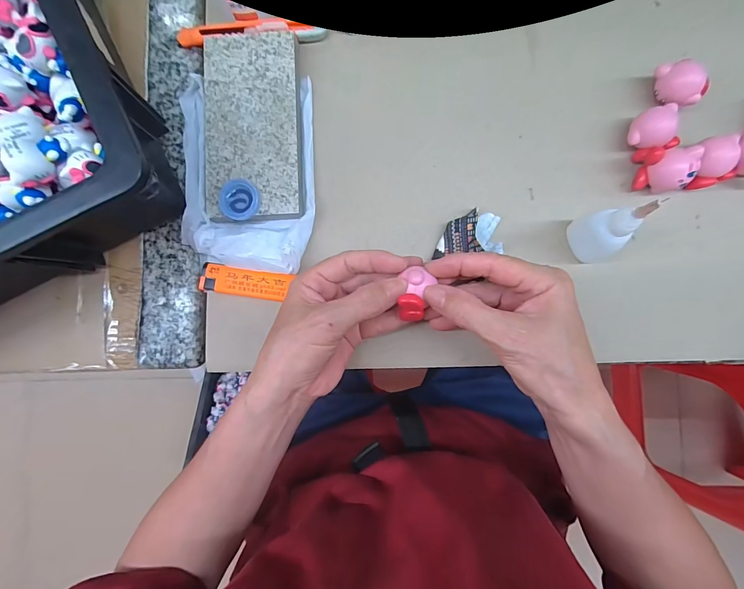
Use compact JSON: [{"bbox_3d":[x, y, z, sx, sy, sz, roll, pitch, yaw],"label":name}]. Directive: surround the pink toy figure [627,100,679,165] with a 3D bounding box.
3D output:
[{"bbox_3d":[0.213,-0.120,0.271,0.035,0.024,0.037,0,87,2],"label":"pink toy figure"}]

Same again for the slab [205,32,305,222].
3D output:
[{"bbox_3d":[-0.095,-0.134,0.290,0.076,0.008,0.148,-3,87,1],"label":"slab"}]

